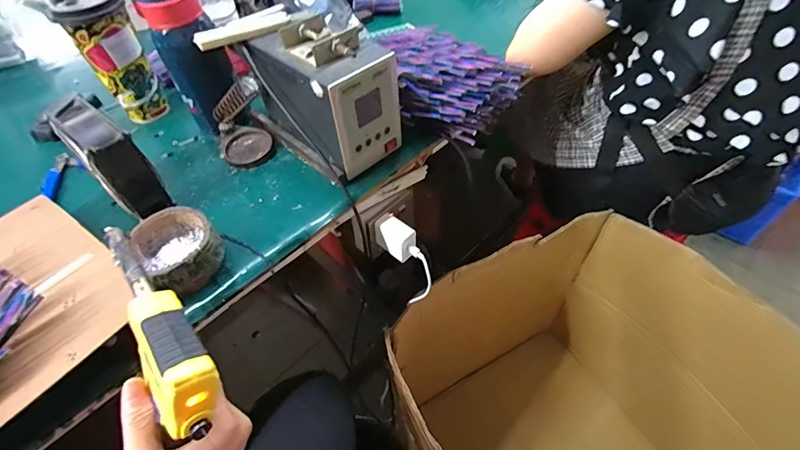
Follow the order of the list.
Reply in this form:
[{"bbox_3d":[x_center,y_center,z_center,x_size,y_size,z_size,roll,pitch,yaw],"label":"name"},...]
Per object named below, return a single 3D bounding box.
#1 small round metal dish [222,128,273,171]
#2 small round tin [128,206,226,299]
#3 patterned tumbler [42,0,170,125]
[{"bbox_3d":[-0.213,-0.108,0.560,0.067,0.014,0.071,-2,50,2],"label":"small round metal dish"},{"bbox_3d":[-0.237,0.026,0.427,0.076,0.040,0.085,-37,58,-25],"label":"small round tin"},{"bbox_3d":[-0.404,-0.235,0.570,0.072,0.171,0.073,-2,50,2],"label":"patterned tumbler"}]

